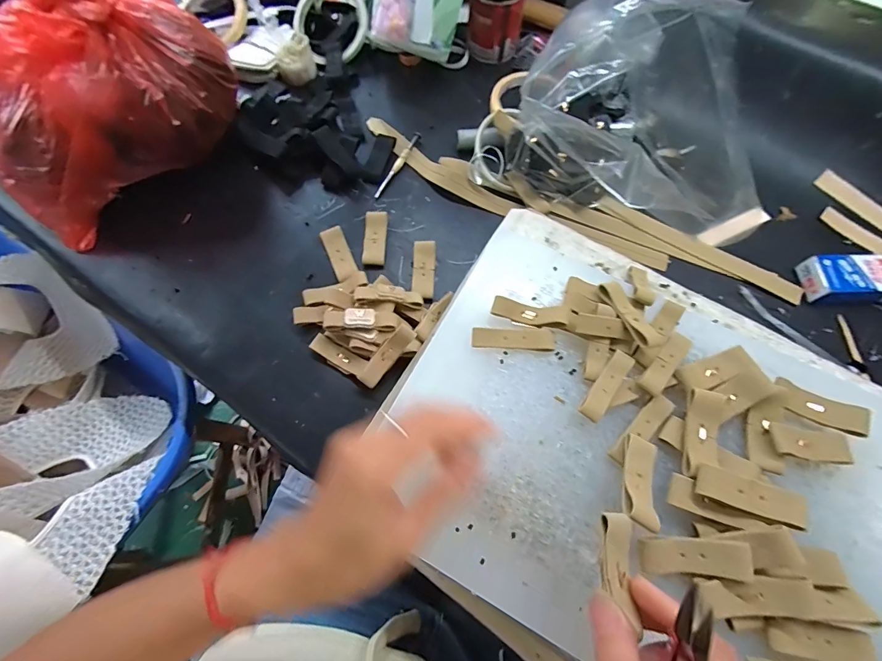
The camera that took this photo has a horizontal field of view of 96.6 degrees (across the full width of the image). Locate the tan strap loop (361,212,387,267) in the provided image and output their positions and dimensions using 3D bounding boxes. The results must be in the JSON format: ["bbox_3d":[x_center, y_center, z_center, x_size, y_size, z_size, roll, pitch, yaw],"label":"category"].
[{"bbox_3d":[-0.065,-0.092,0.391,0.022,0.004,0.059,7,70,-14],"label":"tan strap loop"}]

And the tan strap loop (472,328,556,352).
[{"bbox_3d":[0.056,0.007,0.305,0.063,0.004,0.017,1,85,-1],"label":"tan strap loop"}]

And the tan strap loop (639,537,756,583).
[{"bbox_3d":[0.157,0.141,0.243,0.060,0.009,0.021,-5,68,15],"label":"tan strap loop"}]

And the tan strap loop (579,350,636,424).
[{"bbox_3d":[0.121,0.042,0.289,0.016,0.015,0.057,37,73,13],"label":"tan strap loop"}]

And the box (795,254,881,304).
[{"bbox_3d":[0.402,-0.048,0.372,0.108,0.025,0.042,1,69,0],"label":"box"}]

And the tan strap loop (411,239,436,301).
[{"bbox_3d":[-0.016,-0.058,0.380,0.021,0.010,0.059,2,69,1],"label":"tan strap loop"}]

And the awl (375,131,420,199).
[{"bbox_3d":[-0.046,-0.181,0.426,0.010,0.010,0.090,25,71,9],"label":"awl"}]

